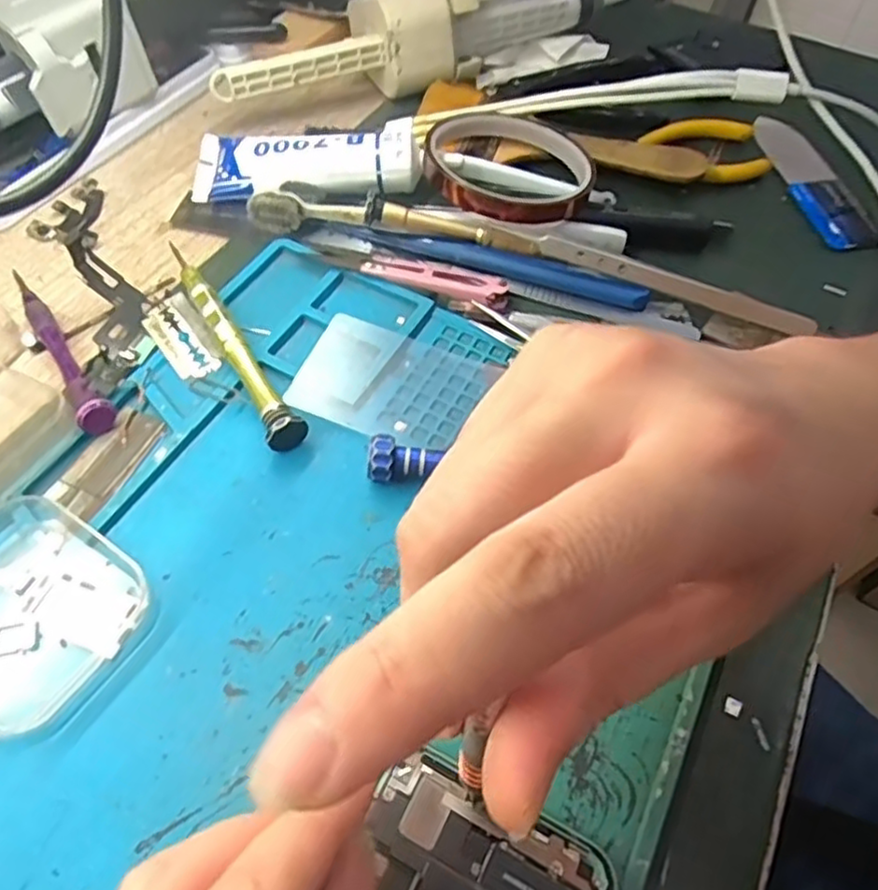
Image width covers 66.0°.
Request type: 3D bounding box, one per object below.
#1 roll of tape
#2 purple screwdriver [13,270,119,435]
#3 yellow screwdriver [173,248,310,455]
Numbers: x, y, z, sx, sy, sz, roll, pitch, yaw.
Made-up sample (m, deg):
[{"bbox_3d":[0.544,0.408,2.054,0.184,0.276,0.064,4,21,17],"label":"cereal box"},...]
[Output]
[{"bbox_3d":[0.037,-0.144,0.347,0.085,0.024,0.085,2,56,-2],"label":"roll of tape"},{"bbox_3d":[-0.163,-0.047,0.287,0.014,0.019,0.113,-29,62,-21],"label":"purple screwdriver"},{"bbox_3d":[-0.087,-0.044,0.285,0.014,0.014,0.116,-25,61,-19],"label":"yellow screwdriver"}]

